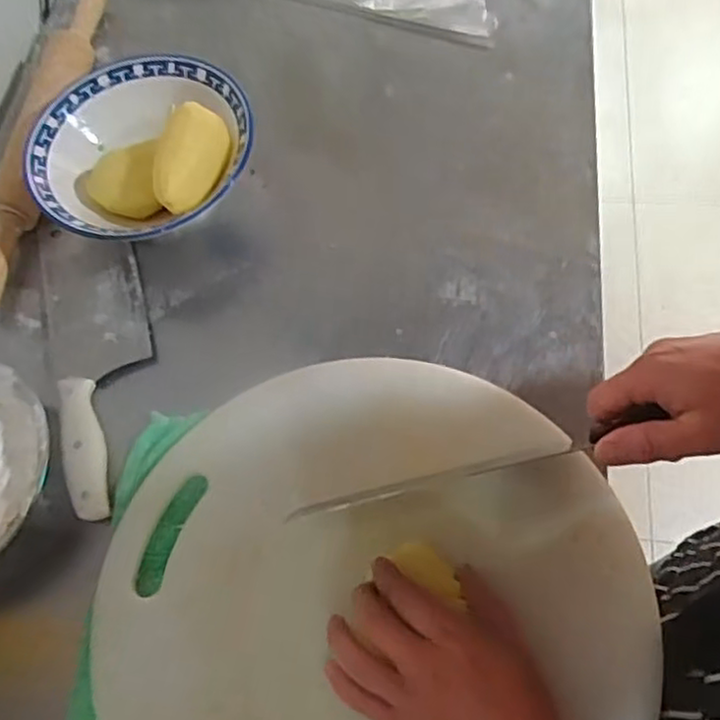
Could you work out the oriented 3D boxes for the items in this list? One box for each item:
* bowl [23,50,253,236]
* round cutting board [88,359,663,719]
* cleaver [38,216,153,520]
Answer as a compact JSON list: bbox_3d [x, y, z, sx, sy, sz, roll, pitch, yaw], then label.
[{"bbox_3d":[-0.190,-0.181,0.606,0.179,0.084,0.188,-1,63,2],"label":"bowl"},{"bbox_3d":[0.002,0.165,0.475,0.359,0.043,0.351,-1,63,2],"label":"round cutting board"},{"bbox_3d":[-0.216,-0.011,0.576,0.080,0.017,0.278,-17,64,-5],"label":"cleaver"}]

